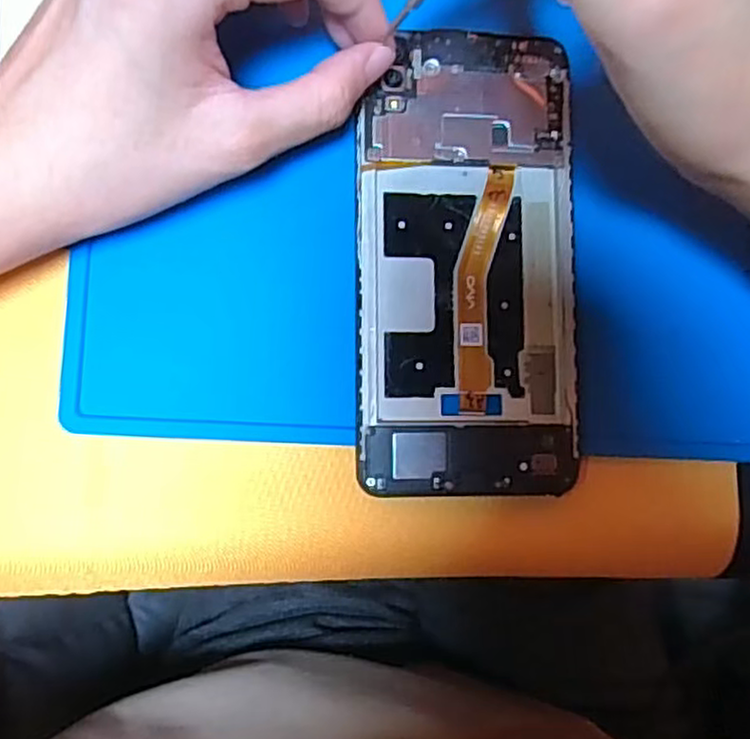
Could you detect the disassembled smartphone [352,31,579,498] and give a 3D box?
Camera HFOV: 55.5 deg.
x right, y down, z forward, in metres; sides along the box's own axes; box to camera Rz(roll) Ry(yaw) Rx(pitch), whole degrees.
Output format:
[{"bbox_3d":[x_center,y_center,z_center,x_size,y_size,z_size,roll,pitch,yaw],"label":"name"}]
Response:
[{"bbox_3d":[0.030,-0.035,0.230,0.070,0.006,0.147,2,86,-6],"label":"disassembled smartphone"}]

